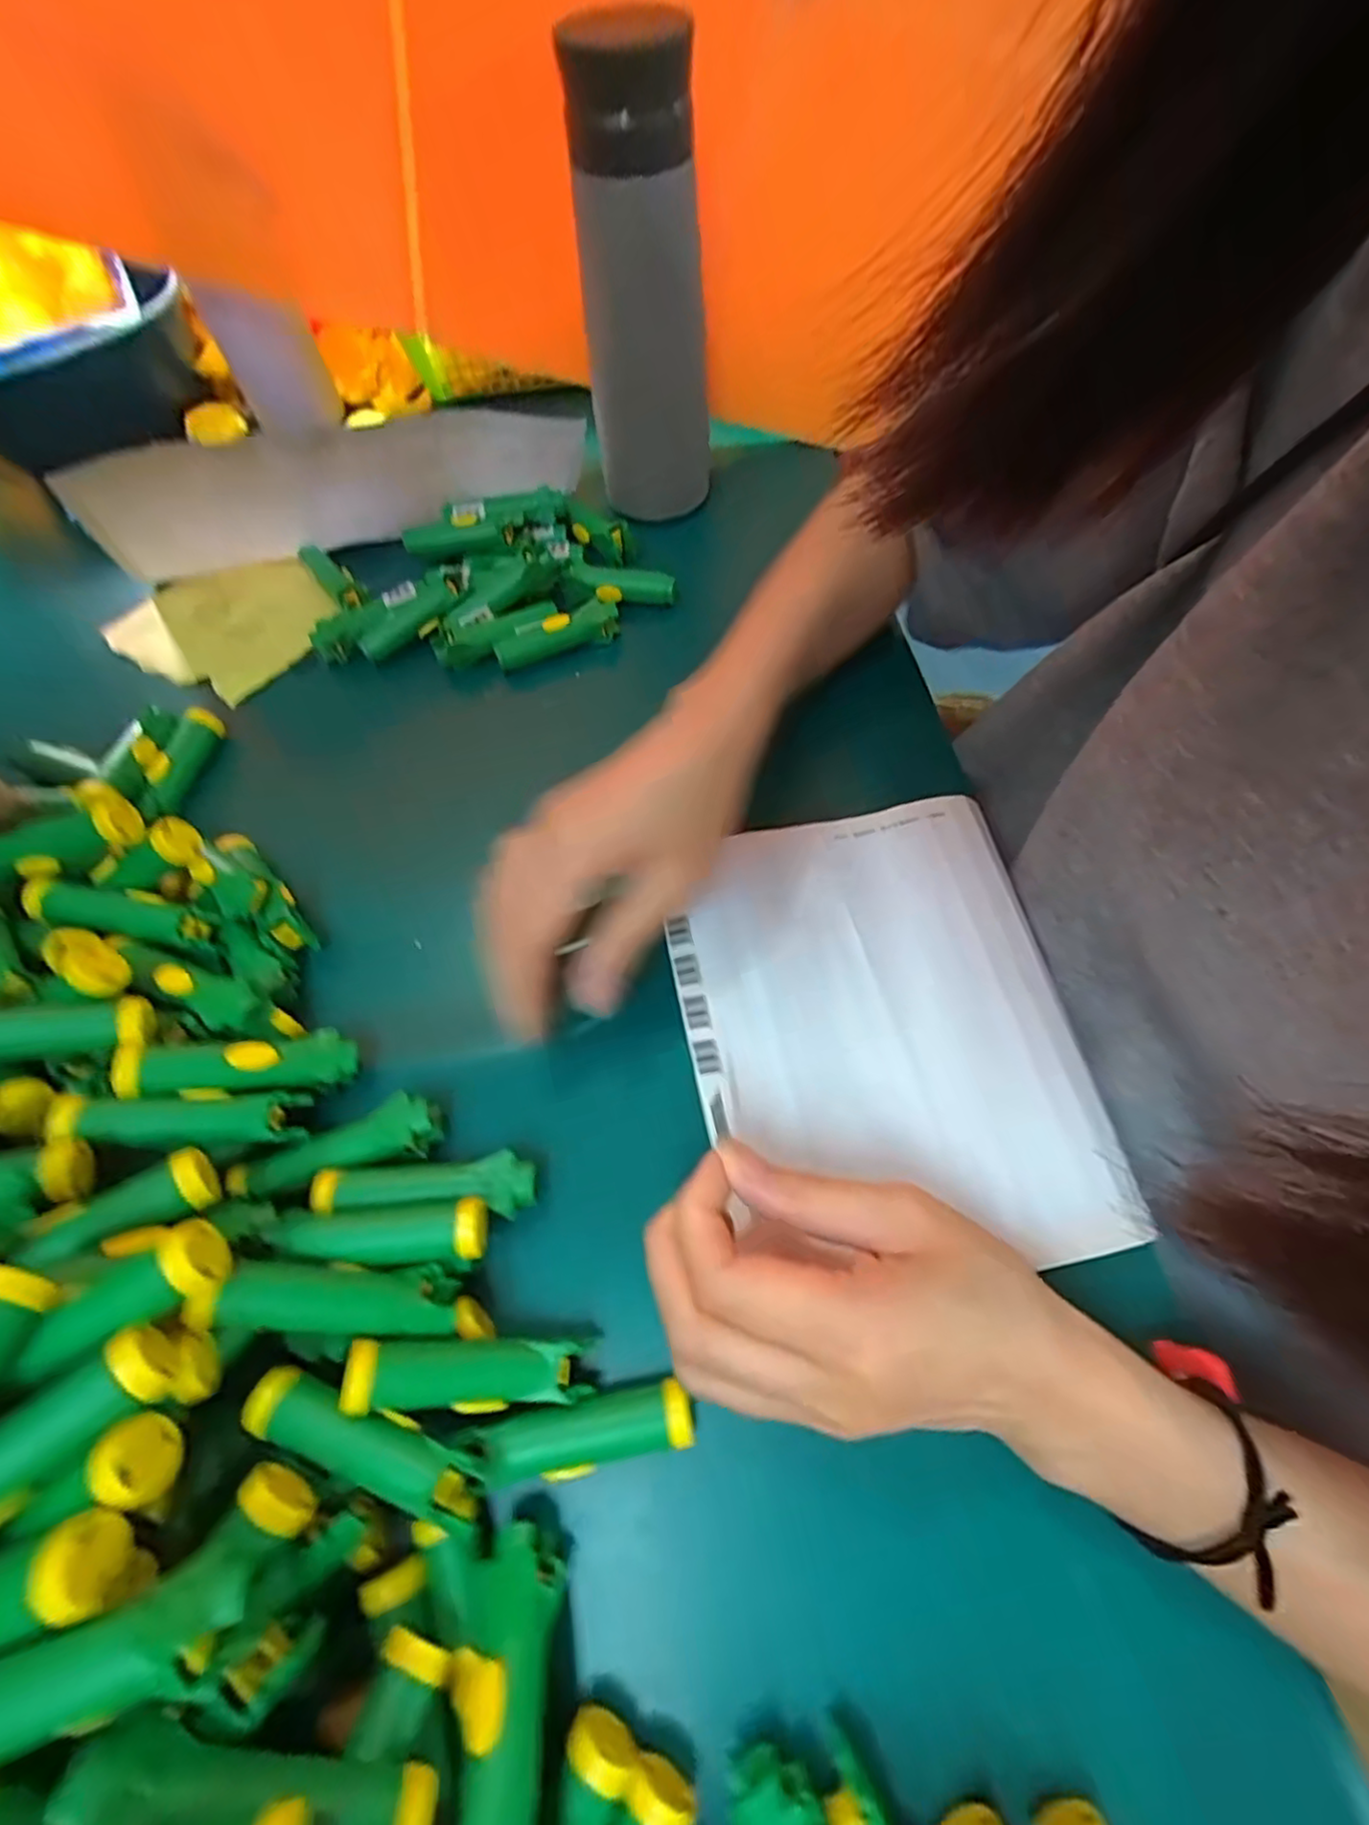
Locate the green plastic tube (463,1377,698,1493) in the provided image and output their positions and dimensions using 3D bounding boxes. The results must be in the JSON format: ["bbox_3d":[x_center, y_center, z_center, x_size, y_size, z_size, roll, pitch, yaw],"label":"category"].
[{"bbox_3d":[-0.034,0.179,0.226,0.072,0.014,0.020,-11,64,-3],"label":"green plastic tube"}]

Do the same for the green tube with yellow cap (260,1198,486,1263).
[{"bbox_3d":[-0.108,0.117,0.240,0.071,0.030,0.019,-4,64,1],"label":"green tube with yellow cap"}]

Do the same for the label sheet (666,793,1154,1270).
[{"bbox_3d":[0.092,0.048,0.298,0.179,0.023,0.202,-8,68,-11],"label":"label sheet"}]

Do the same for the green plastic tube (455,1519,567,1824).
[{"bbox_3d":[-0.051,0.227,0.184,0.026,0.018,0.079,-9,31,-2],"label":"green plastic tube"}]

